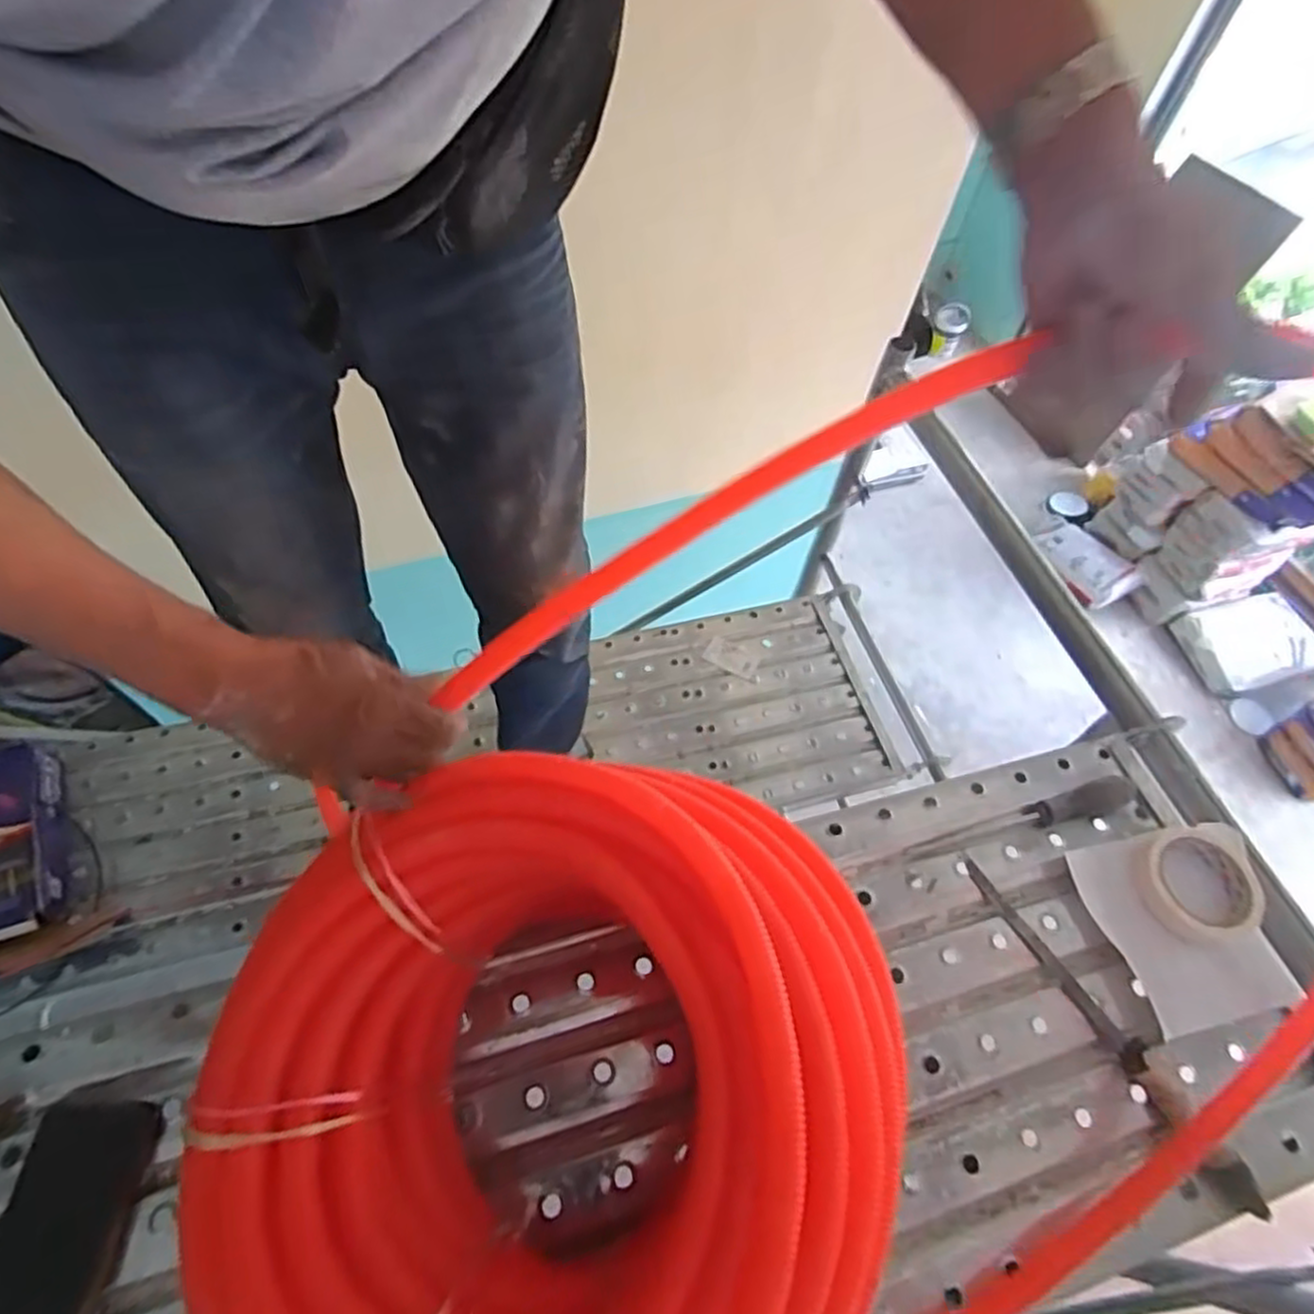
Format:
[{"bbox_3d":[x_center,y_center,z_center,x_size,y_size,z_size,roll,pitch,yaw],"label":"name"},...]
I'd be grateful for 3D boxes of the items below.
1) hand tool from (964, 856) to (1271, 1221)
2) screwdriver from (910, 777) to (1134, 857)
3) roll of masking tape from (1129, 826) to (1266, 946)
[{"bbox_3d":[0.373,0.301,0.601,0.033,0.025,0.301,-23,63,-18],"label":"hand tool"},{"bbox_3d":[0.356,0.157,0.693,0.243,0.027,0.029,-14,60,-13],"label":"screwdriver"},{"bbox_3d":[0.498,0.210,0.667,0.105,0.029,0.099,2,58,-3],"label":"roll of masking tape"}]

